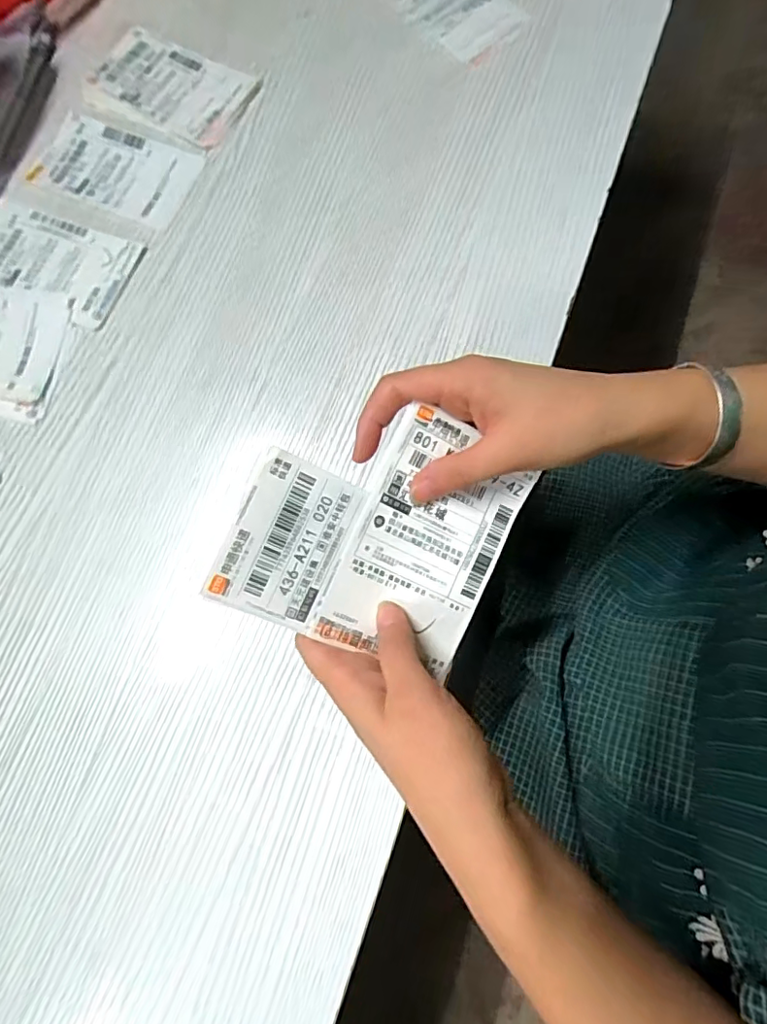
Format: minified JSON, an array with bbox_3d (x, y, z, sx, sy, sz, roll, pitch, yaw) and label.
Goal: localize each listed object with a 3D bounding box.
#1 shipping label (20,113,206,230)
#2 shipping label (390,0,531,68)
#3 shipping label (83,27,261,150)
[{"bbox_3d":[-0.217,-0.278,0.440,0.127,0.004,0.075,21,78,6],"label":"shipping label"},{"bbox_3d":[0.056,-0.438,0.472,0.069,0.005,0.123,-43,79,-4],"label":"shipping label"},{"bbox_3d":[-0.179,-0.355,0.457,0.136,0.008,0.080,25,78,7],"label":"shipping label"}]

